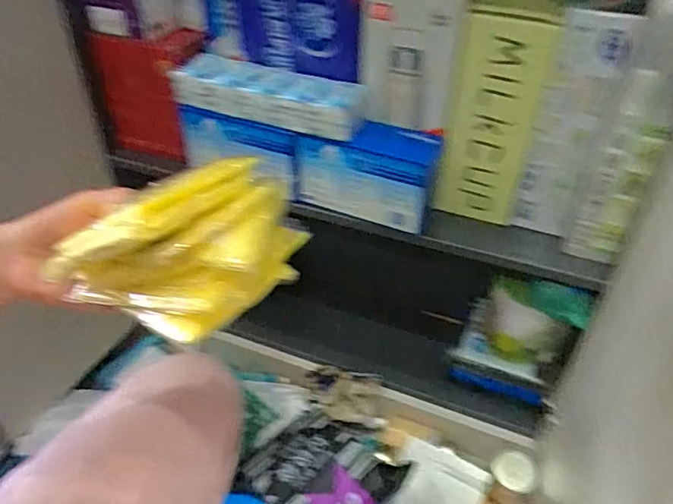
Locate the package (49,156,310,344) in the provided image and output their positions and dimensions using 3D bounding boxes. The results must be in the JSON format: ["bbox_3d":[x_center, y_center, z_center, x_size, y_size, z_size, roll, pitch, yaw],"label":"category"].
[{"bbox_3d":[-0.084,-0.001,0.301,0.130,0.088,0.057,-11,41,-14],"label":"package"}]

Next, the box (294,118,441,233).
[{"bbox_3d":[0.041,-0.110,0.727,0.184,0.113,0.066,14,42,15],"label":"box"}]

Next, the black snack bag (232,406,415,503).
[{"bbox_3d":[-0.025,0.330,0.783,0.179,0.055,0.208,-32,50,-33],"label":"black snack bag"}]

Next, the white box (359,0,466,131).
[{"bbox_3d":[0.089,-0.246,0.653,0.118,0.184,0.043,6,40,6],"label":"white box"}]

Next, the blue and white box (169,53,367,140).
[{"bbox_3d":[-0.094,-0.213,0.714,0.262,0.057,0.070,16,42,17],"label":"blue and white box"}]

